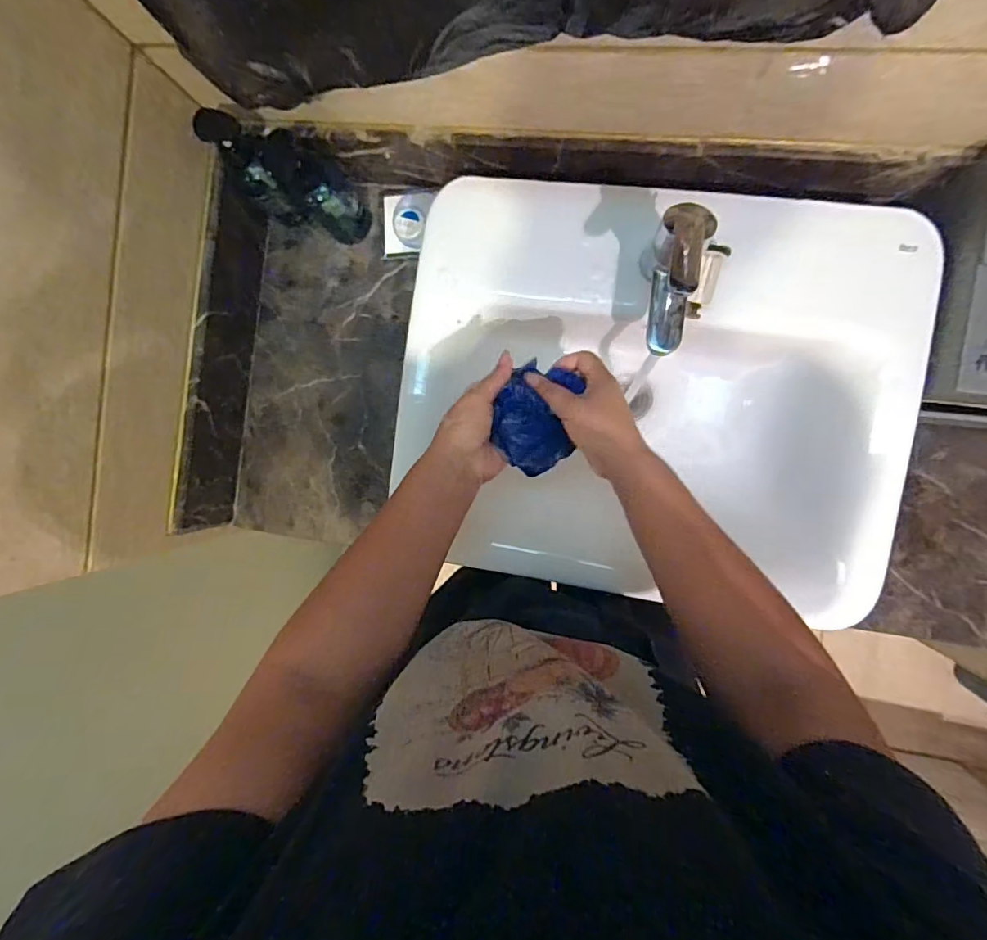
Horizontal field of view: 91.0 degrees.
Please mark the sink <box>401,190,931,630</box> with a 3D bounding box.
[{"bbox_3d":[0.170,-0.098,0.575,0.536,0.148,0.432,8,94,8],"label":"sink"}]

